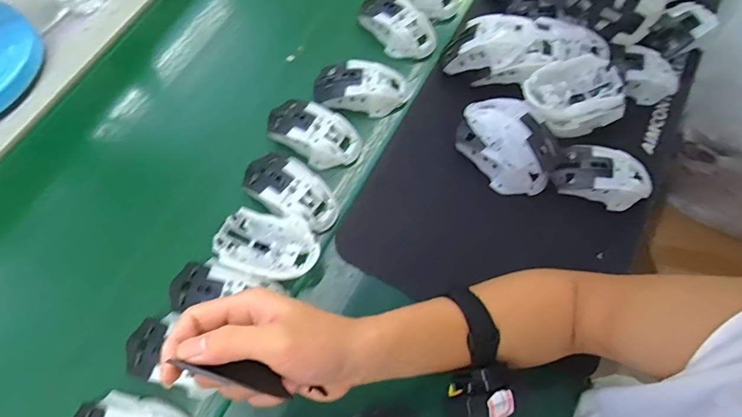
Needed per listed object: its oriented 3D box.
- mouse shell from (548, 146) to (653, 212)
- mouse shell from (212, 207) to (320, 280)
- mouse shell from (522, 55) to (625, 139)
[{"bbox_3d":[0.266,-0.037,0.513,0.114,0.033,0.055,14,68,7],"label":"mouse shell"},{"bbox_3d":[-0.108,0.038,0.478,0.110,0.034,0.066,15,68,7],"label":"mouse shell"},{"bbox_3d":[0.232,-0.129,0.522,0.118,0.047,0.069,-14,68,-5],"label":"mouse shell"}]

